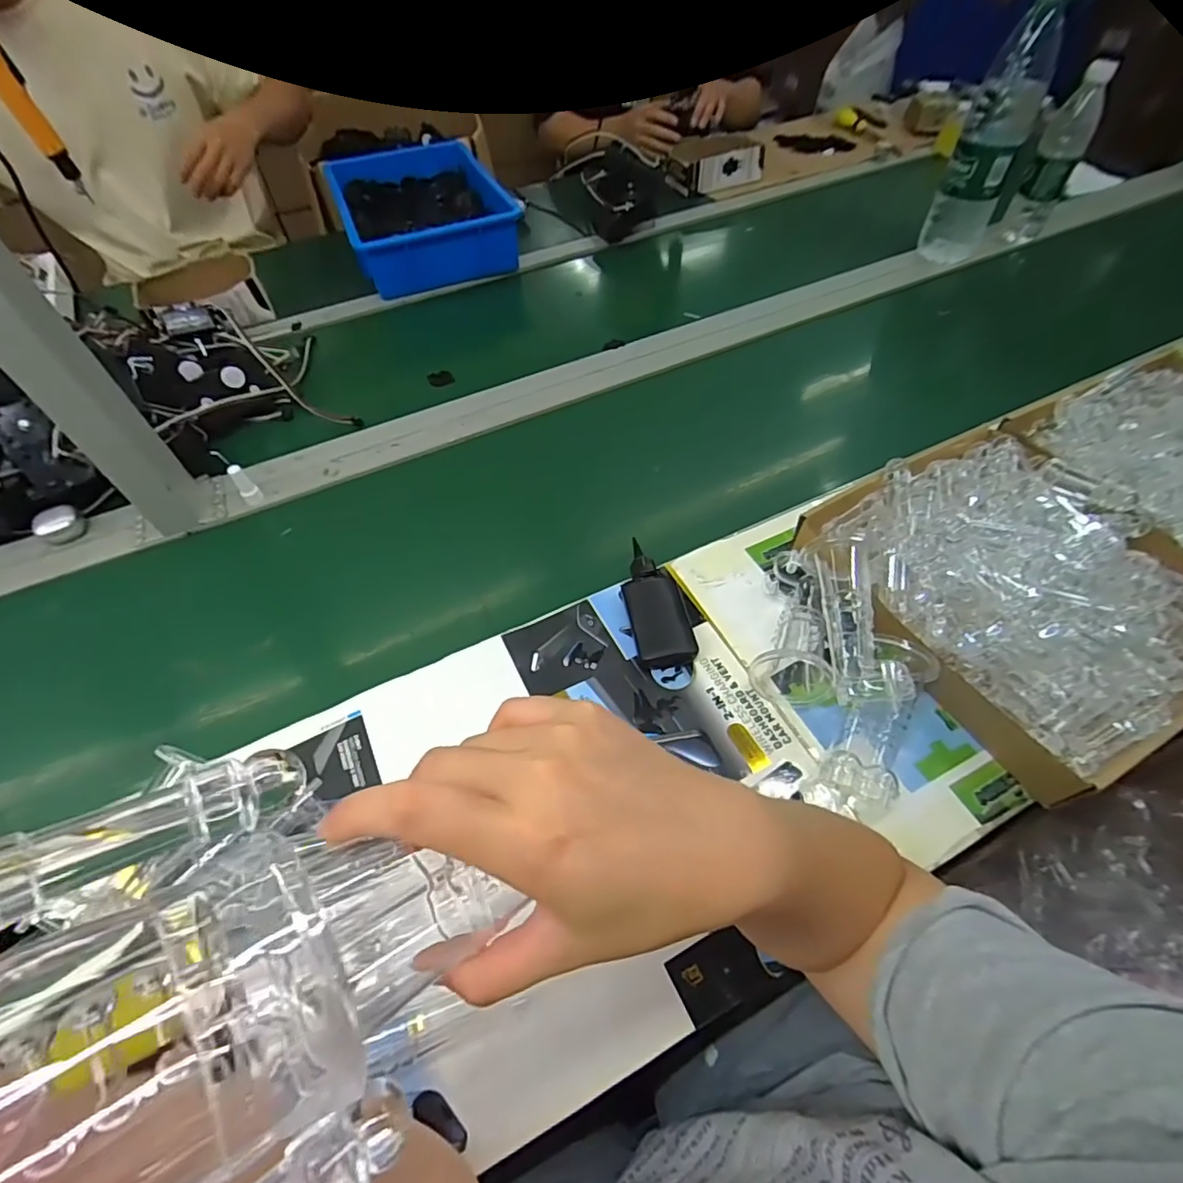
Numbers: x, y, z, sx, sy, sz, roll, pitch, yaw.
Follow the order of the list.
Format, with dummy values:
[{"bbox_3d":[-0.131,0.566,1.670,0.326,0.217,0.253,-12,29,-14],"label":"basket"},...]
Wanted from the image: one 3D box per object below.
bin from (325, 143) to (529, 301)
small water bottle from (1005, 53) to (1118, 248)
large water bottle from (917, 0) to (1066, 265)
[{"bbox_3d":[-0.318,-0.699,1.056,0.275,0.102,0.389,-19,56,-12],"label":"bin"},{"bbox_3d":[0.787,-0.724,0.965,0.075,0.249,0.083,31,60,19],"label":"small water bottle"},{"bbox_3d":[0.613,-0.677,0.881,0.101,0.333,0.085,28,60,17],"label":"large water bottle"}]

